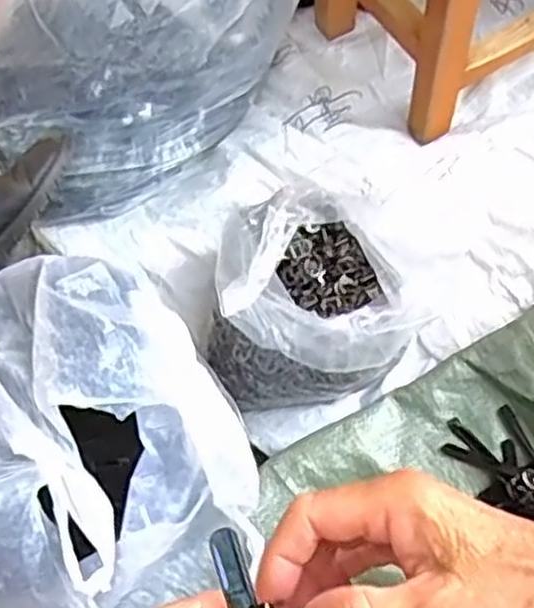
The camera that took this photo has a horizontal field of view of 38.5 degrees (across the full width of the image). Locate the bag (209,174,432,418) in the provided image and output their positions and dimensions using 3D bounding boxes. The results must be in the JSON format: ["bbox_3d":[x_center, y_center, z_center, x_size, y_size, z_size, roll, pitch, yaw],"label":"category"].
[{"bbox_3d":[0.031,-0.010,0.702,0.160,0.144,0.179,-3,63,2],"label":"bag"}]

